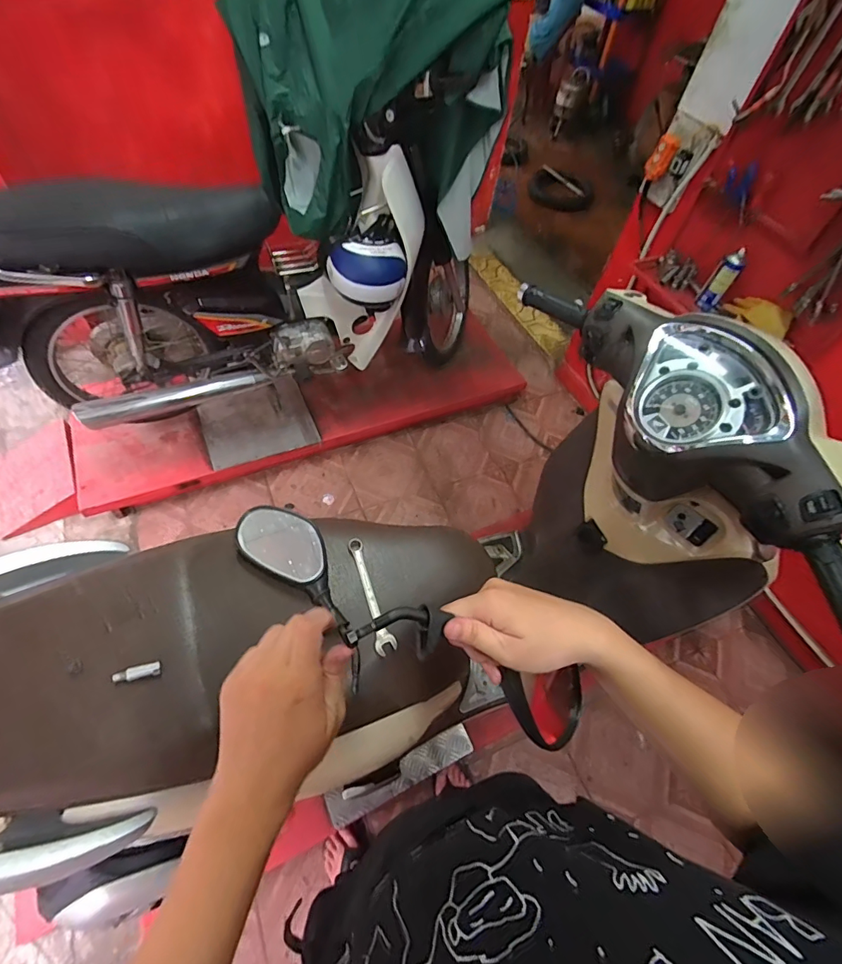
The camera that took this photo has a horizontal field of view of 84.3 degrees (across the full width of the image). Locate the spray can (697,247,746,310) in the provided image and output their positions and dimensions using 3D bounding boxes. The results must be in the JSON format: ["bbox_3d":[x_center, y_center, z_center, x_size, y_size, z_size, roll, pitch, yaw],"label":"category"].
[{"bbox_3d":[0.913,-0.608,1.415,0.064,0.166,0.069,31,59,14],"label":"spray can"}]

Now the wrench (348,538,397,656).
[{"bbox_3d":[-0.073,0.158,0.665,0.027,0.016,0.174,-14,59,-15],"label":"wrench"}]

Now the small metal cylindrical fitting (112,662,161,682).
[{"bbox_3d":[-0.320,0.216,0.526,0.045,0.015,0.014,-9,58,-12],"label":"small metal cylindrical fitting"}]

